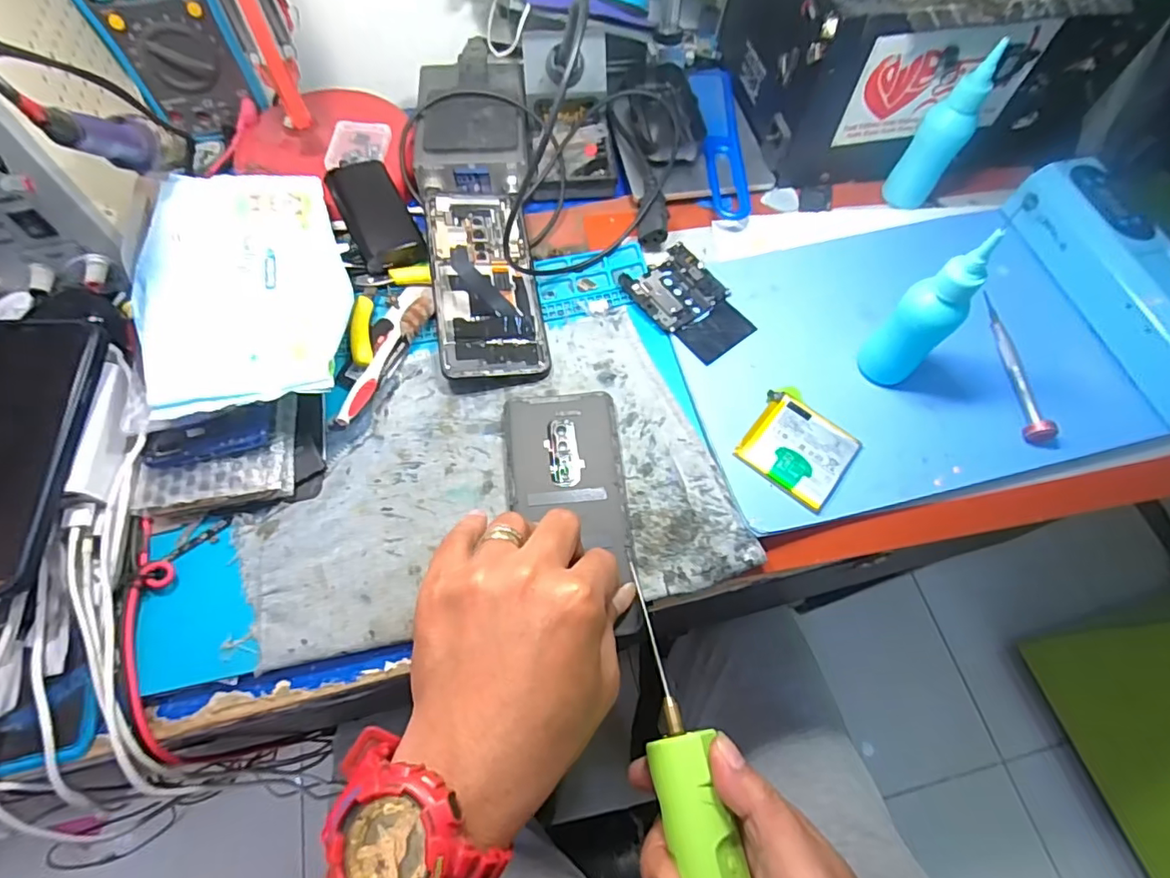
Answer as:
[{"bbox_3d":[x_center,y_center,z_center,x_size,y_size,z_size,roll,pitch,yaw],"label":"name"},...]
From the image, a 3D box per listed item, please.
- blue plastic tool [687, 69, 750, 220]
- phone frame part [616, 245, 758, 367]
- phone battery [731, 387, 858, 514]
[{"bbox_3d":[0.116,-0.259,0.471,0.034,0.009,0.192,-3,62,3],"label":"blue plastic tool"},{"bbox_3d":[0.076,-0.098,0.399,0.062,0.006,0.088,-36,70,-17],"label":"phone frame part"},{"bbox_3d":[0.137,0.005,0.354,0.063,0.004,0.060,36,68,13],"label":"phone battery"}]

